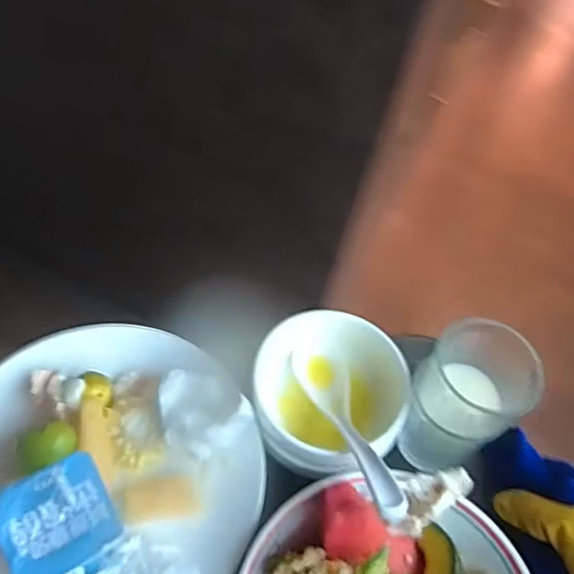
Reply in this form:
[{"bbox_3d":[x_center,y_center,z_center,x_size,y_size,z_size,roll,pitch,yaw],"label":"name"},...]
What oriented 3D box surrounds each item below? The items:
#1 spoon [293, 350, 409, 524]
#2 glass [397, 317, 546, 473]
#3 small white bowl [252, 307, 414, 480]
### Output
[{"bbox_3d":[0.043,0.095,0.418,0.041,0.041,0.159,-7,23,-11],"label":"spoon"},{"bbox_3d":[0.129,0.084,0.436,0.073,0.124,0.072,3,50,-4],"label":"glass"},{"bbox_3d":[0.031,0.087,0.479,0.112,0.087,0.096,5,50,-2],"label":"small white bowl"}]

